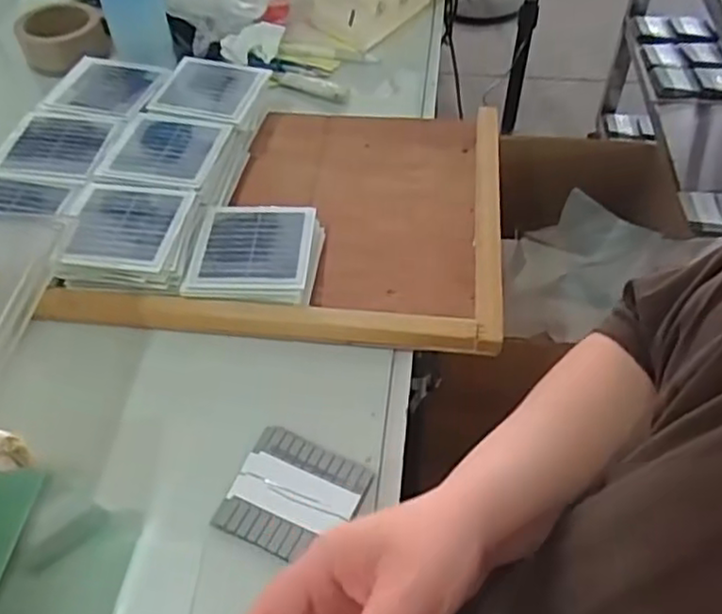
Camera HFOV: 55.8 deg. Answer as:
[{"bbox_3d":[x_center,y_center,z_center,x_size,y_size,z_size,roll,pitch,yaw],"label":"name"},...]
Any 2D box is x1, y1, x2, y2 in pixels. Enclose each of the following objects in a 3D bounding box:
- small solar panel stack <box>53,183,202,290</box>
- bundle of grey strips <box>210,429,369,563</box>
[{"bbox_3d":[-0.187,-0.060,0.553,0.097,0.035,0.098,0,49,3],"label":"small solar panel stack"},{"bbox_3d":[-0.044,0.123,0.448,0.081,0.004,0.078,18,52,17],"label":"bundle of grey strips"}]

